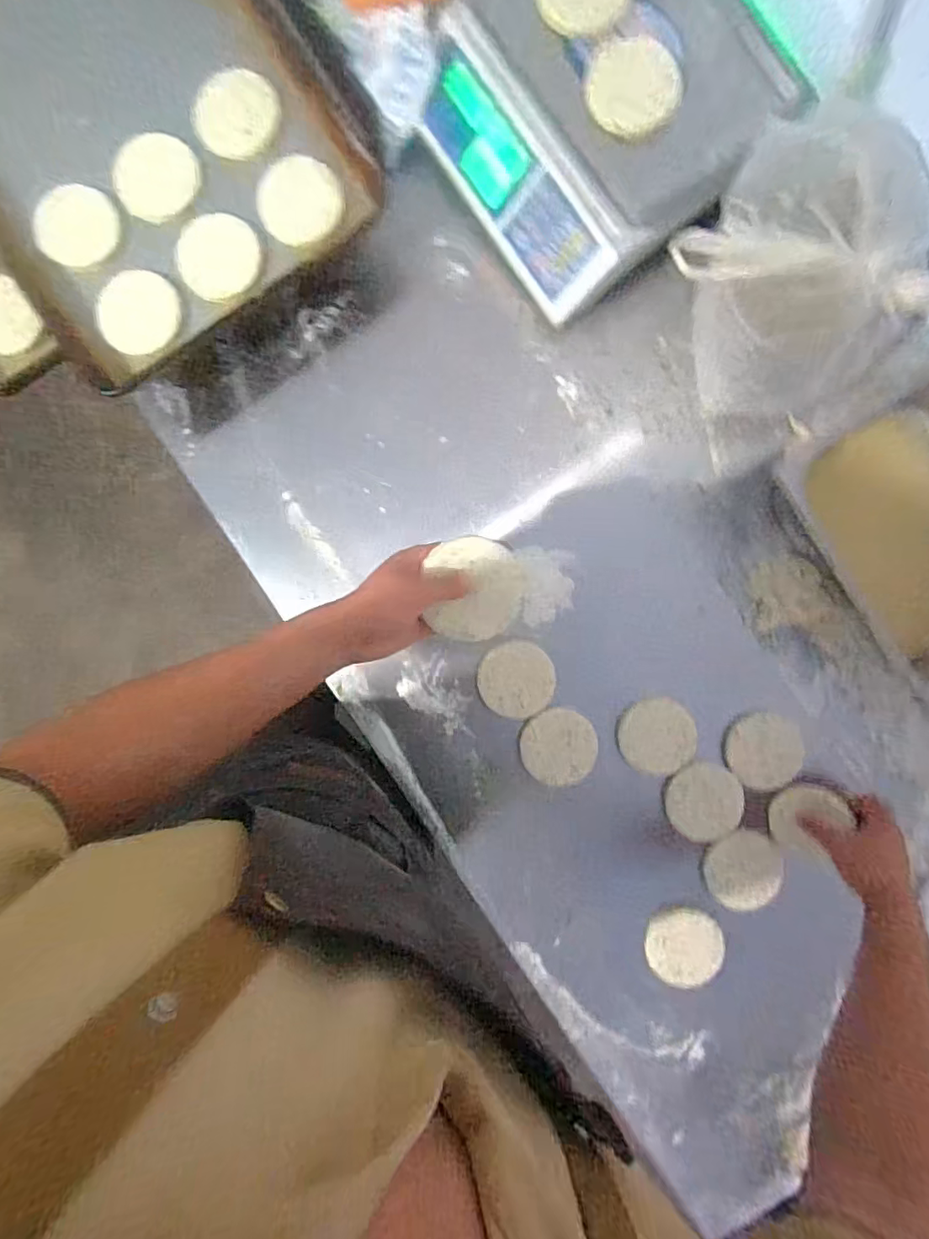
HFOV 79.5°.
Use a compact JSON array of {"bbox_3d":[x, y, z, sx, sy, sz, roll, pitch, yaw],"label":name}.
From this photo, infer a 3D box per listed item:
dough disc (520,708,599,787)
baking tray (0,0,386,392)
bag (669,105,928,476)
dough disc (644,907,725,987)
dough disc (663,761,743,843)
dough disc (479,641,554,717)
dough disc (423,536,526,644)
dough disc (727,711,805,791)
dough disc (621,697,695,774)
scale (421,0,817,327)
[{"bbox_3d":[0.120,0.162,0.710,0.094,0.009,0.095,0,91,1],"label":"dough disc"},{"bbox_3d":[-0.418,-0.617,0.661,0.414,0.055,0.605,-36,90,1],"label":"baking tray"},{"bbox_3d":[0.389,-0.347,0.610,0.272,0.183,0.296,-27,90,1],"label":"bag"},{"bbox_3d":[0.284,0.420,0.719,0.092,0.023,0.093,0,91,1],"label":"dough disc"},{"bbox_3d":[0.305,0.233,0.709,0.093,0.007,0.102,0,91,1],"label":"dough disc"},{"bbox_3d":[0.066,0.076,0.707,0.094,0.010,0.092,0,91,1],"label":"dough disc"},{"bbox_3d":[0.010,-0.026,0.509,0.086,0.018,0.093,-3,111,-9],"label":"dough disc"},{"bbox_3d":[0.383,0.167,0.708,0.100,0.007,0.094,0,91,1],"label":"dough disc"},{"bbox_3d":[0.245,0.149,0.707,0.090,0.011,0.094,0,91,1],"label":"dough disc"},{"bbox_3d":[0.147,-0.581,0.635,0.327,0.124,0.354,-35,90,1],"label":"scale"}]

